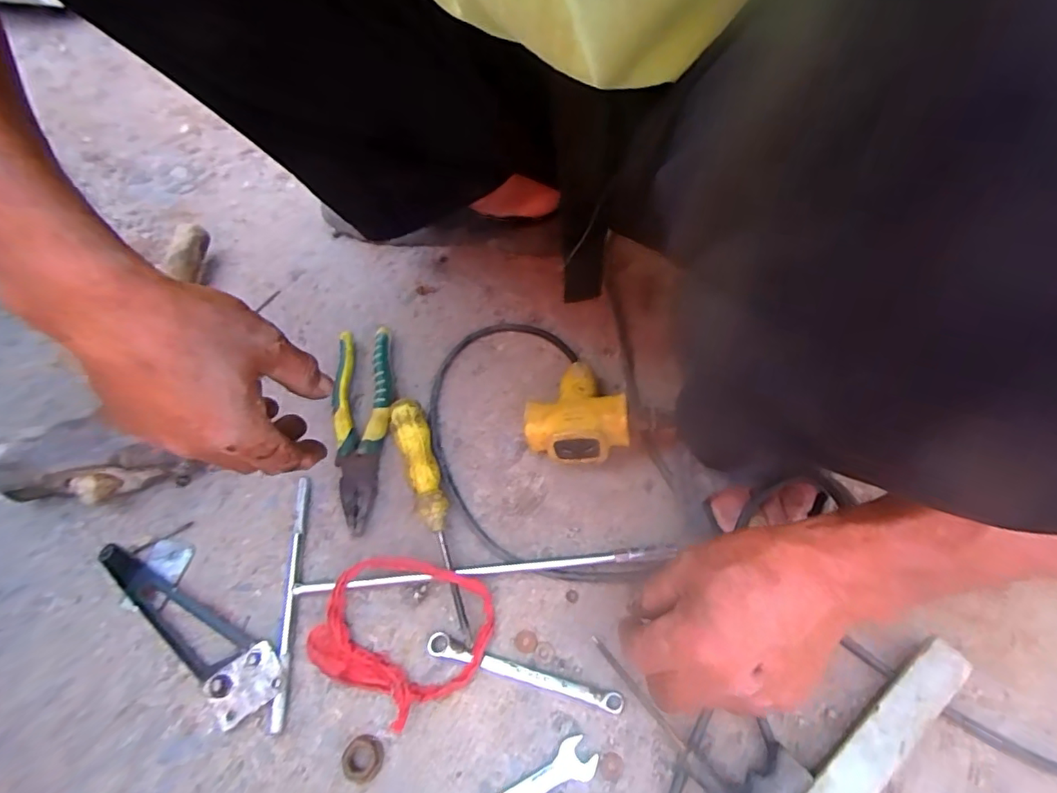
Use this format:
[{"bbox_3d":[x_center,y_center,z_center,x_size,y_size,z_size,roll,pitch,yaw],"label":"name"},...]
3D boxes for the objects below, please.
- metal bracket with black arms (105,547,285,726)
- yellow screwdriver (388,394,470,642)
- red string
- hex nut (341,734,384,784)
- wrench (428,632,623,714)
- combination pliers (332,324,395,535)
[{"bbox_3d":[-0.253,0.162,0.396,0.185,0.013,0.049,31,65,19],"label":"metal bracket with black arms"},{"bbox_3d":[-0.073,0.088,0.428,0.027,0.027,0.197,-20,60,-10],"label":"yellow screwdriver"},{"bbox_3d":[-0.090,0.168,0.387,0.117,0.016,0.102,17,61,12],"label":"red string"},{"bbox_3d":[-0.107,0.234,0.351,0.025,0.010,0.025,12,60,9],"label":"hex nut"},{"bbox_3d":[-0.004,0.191,0.375,0.138,0.011,0.014,14,60,11],"label":"wrench"},{"bbox_3d":[-0.144,0.023,0.470,0.049,0.019,0.190,-6,59,-1],"label":"combination pliers"}]

